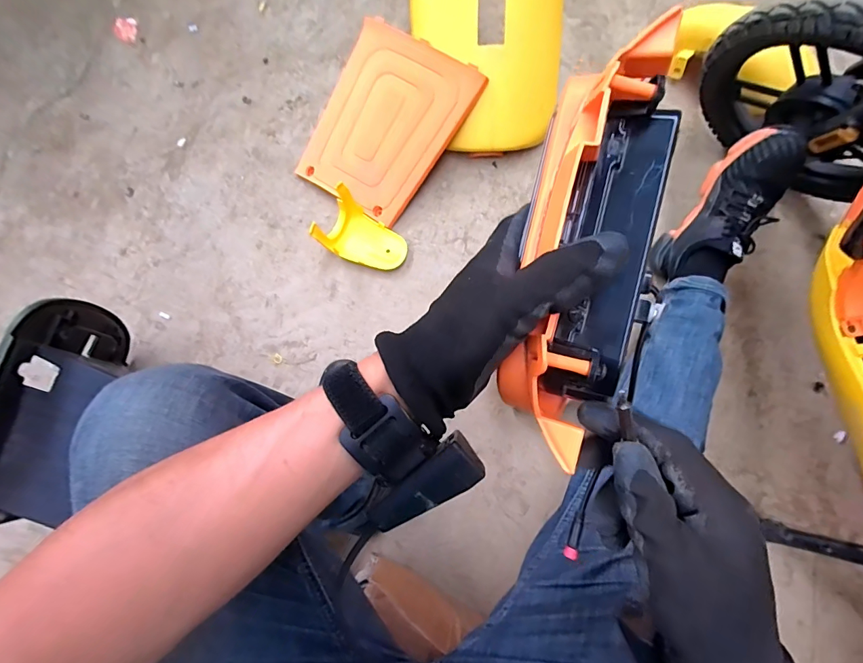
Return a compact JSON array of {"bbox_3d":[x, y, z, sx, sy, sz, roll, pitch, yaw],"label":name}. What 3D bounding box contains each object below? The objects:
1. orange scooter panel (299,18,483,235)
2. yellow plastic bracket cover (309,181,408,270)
[{"bbox_3d":[-0.093,-0.400,0.799,0.259,0.028,0.326,33,98,7],"label":"orange scooter panel"},{"bbox_3d":[-0.123,-0.175,0.762,0.146,0.081,0.106,26,77,8],"label":"yellow plastic bracket cover"}]

